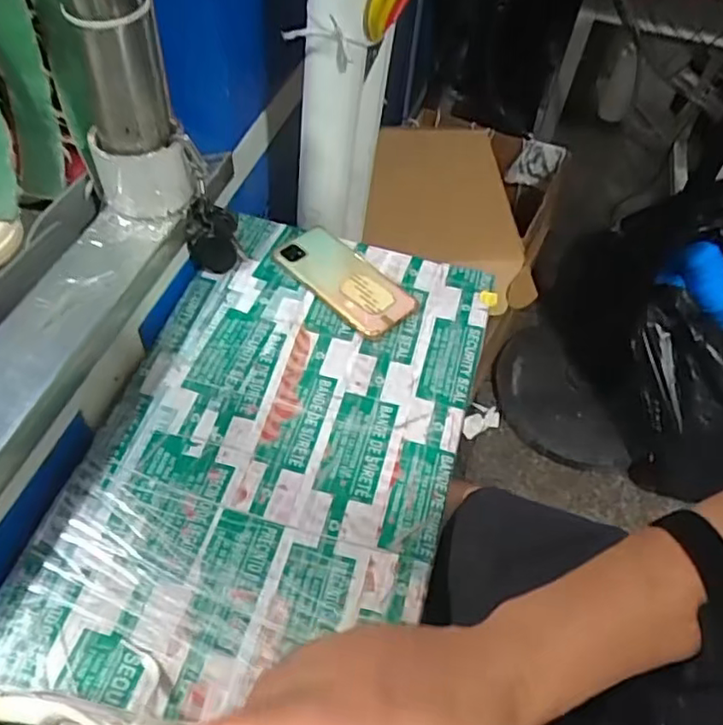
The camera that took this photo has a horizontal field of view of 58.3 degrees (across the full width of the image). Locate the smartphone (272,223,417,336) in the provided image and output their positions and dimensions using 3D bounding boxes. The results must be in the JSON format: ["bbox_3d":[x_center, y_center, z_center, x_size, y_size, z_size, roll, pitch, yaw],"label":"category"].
[{"bbox_3d":[-0.021,-0.095,0.720,0.169,0.015,0.077,38,59,21],"label":"smartphone"}]

